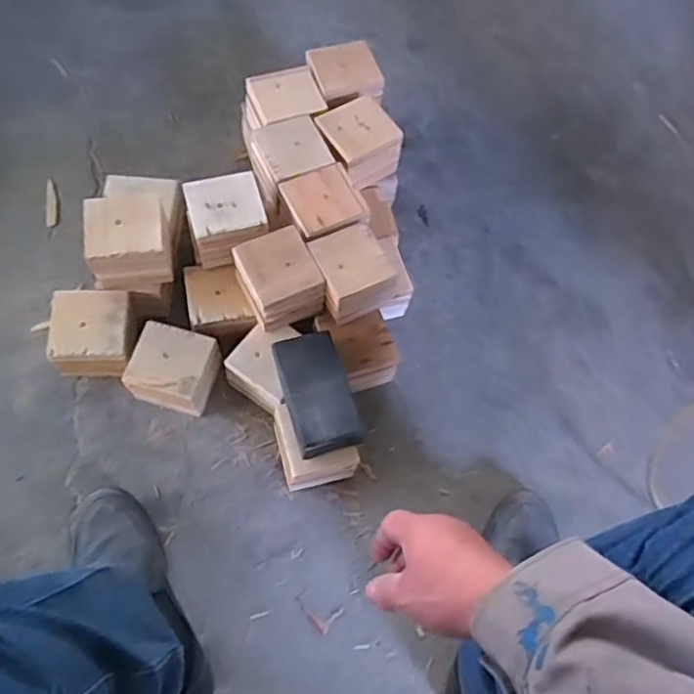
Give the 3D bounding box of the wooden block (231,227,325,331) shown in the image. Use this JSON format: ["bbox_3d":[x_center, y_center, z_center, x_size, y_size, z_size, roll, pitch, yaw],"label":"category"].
[{"bbox_3d":[-0.084,-0.082,0.802,0.088,0.077,0.098,-24,69,-14],"label":"wooden block"}]

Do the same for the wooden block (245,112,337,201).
[{"bbox_3d":[-0.078,-0.256,0.870,0.098,0.062,0.095,-26,70,-13],"label":"wooden block"}]

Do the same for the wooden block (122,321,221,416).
[{"bbox_3d":[-0.222,0.030,0.824,0.097,0.082,0.091,16,65,3],"label":"wooden block"}]

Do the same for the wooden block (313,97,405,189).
[{"bbox_3d":[0.017,-0.281,0.887,0.096,0.067,0.098,-31,71,-16],"label":"wooden block"}]

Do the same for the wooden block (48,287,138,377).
[{"bbox_3d":[-0.325,-0.010,0.837,0.106,0.073,0.108,0,66,-4],"label":"wooden block"}]

